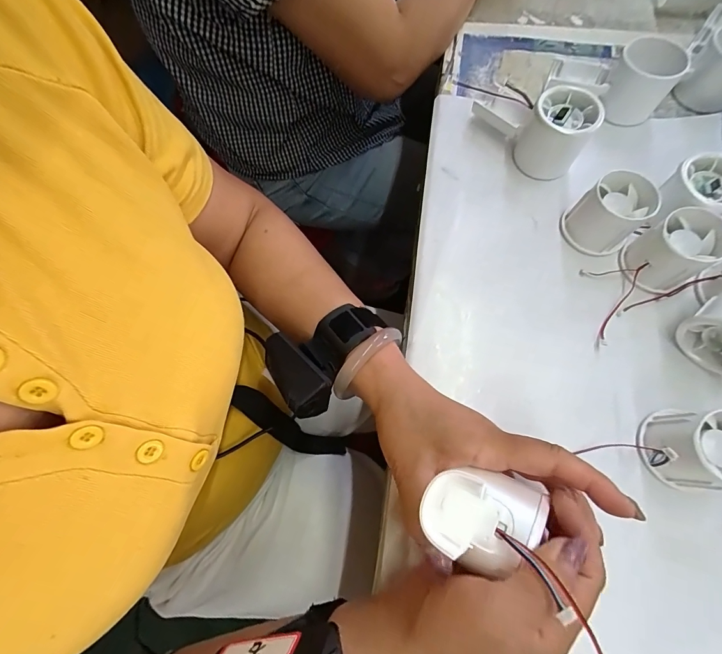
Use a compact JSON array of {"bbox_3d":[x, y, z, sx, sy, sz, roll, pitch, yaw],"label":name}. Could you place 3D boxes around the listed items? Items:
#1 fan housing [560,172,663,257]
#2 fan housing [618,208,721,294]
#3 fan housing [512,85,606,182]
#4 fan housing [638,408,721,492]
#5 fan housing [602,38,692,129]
[{"bbox_3d":[0.218,-0.100,0.317,0.054,0.048,0.053,0,71,1],"label":"fan housing"},{"bbox_3d":[0.261,-0.064,0.300,0.056,0.048,0.054,0,71,1],"label":"fan housing"},{"bbox_3d":[0.182,-0.181,0.338,0.056,0.058,0.052,23,73,8],"label":"fan housing"},{"bbox_3d":[0.239,0.086,0.253,0.066,0.045,0.055,3,71,2],"label":"fan housing"},{"bbox_3d":[0.278,-0.244,0.360,0.058,0.055,0.047,36,76,12],"label":"fan housing"}]

